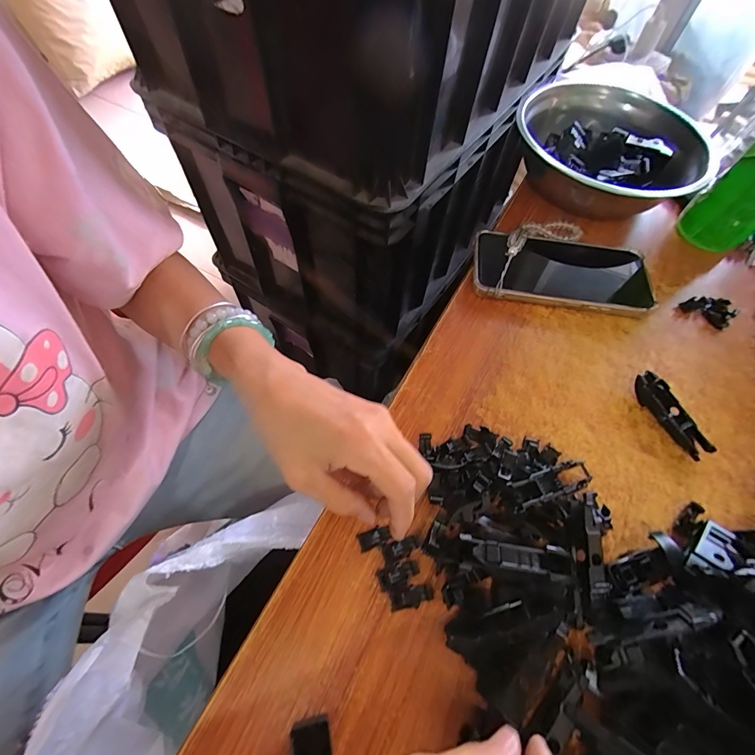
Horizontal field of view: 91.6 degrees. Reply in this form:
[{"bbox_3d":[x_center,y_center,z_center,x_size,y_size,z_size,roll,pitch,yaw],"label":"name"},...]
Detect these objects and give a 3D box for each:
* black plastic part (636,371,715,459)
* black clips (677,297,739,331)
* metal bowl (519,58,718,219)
[{"bbox_3d":[0.232,0.029,0.290,0.019,0.015,0.071,-20,65,-13],"label":"black plastic part"},{"bbox_3d":[0.315,-0.065,0.349,0.043,0.010,0.029,40,67,16],"label":"black clips"},{"bbox_3d":[0.245,-0.246,0.411,0.186,0.060,0.193,25,64,10],"label":"metal bowl"}]

